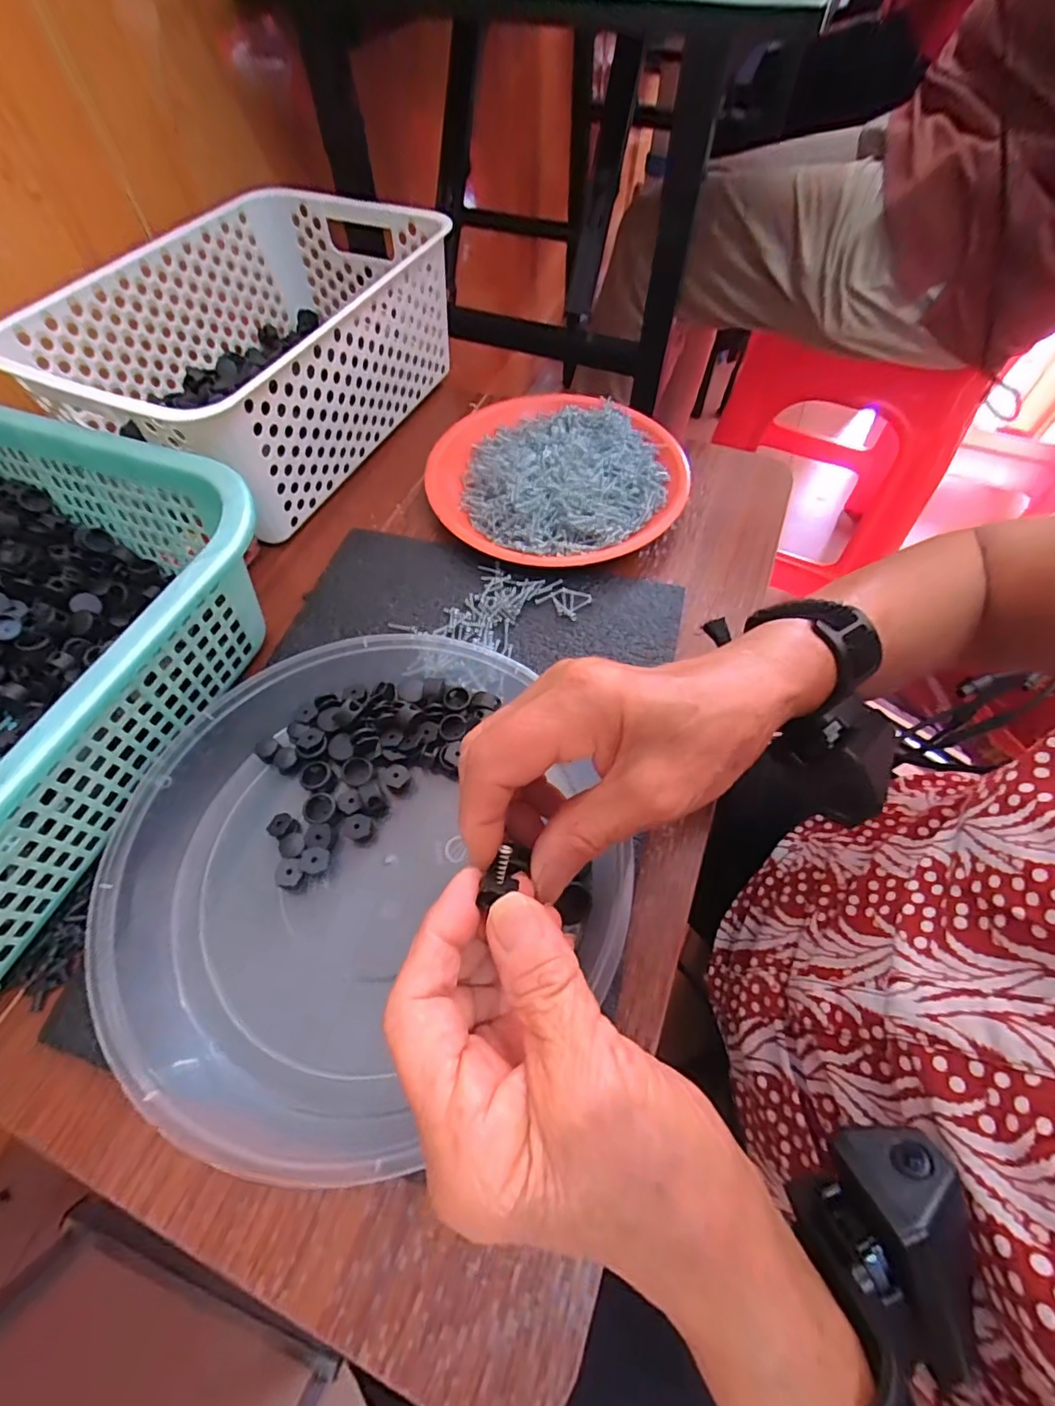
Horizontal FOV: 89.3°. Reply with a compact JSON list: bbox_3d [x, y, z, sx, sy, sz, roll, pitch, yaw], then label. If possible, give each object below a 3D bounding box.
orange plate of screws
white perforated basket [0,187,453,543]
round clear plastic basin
[{"bbox_3d":[0.020,-0.172,0.406,0.188,0.033,0.178,0,61,0],"label":"orange plate of screws"},{"bbox_3d":[-0.212,-0.274,0.432,0.206,0.121,0.297,22,63,12],"label":"white perforated basket"},{"bbox_3d":[-0.081,0.069,0.262,0.224,0.037,0.226,0,61,0],"label":"round clear plastic basin"}]

